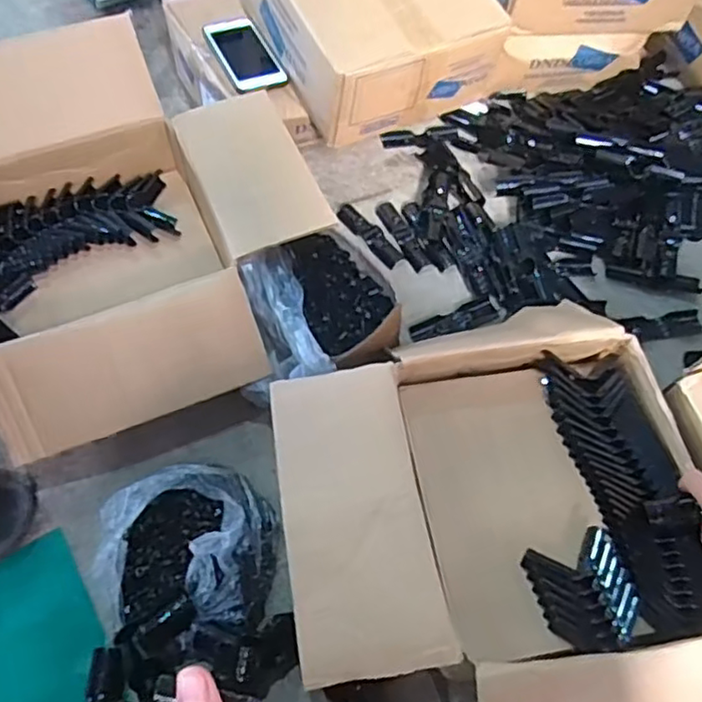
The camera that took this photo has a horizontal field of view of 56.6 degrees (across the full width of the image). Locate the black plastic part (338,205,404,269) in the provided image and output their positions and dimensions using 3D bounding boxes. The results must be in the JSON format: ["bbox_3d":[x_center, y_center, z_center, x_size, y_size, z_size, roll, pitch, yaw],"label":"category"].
[{"bbox_3d":[0.026,-0.174,0.978,0.035,0.017,0.128,-35,67,-19],"label":"black plastic part"}]

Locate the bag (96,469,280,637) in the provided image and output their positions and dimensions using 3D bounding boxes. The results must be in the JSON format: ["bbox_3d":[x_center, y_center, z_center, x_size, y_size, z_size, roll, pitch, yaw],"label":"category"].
[{"bbox_3d":[-0.171,0.208,0.705,0.169,0.070,0.160,2,60,0],"label":"bag"}]

